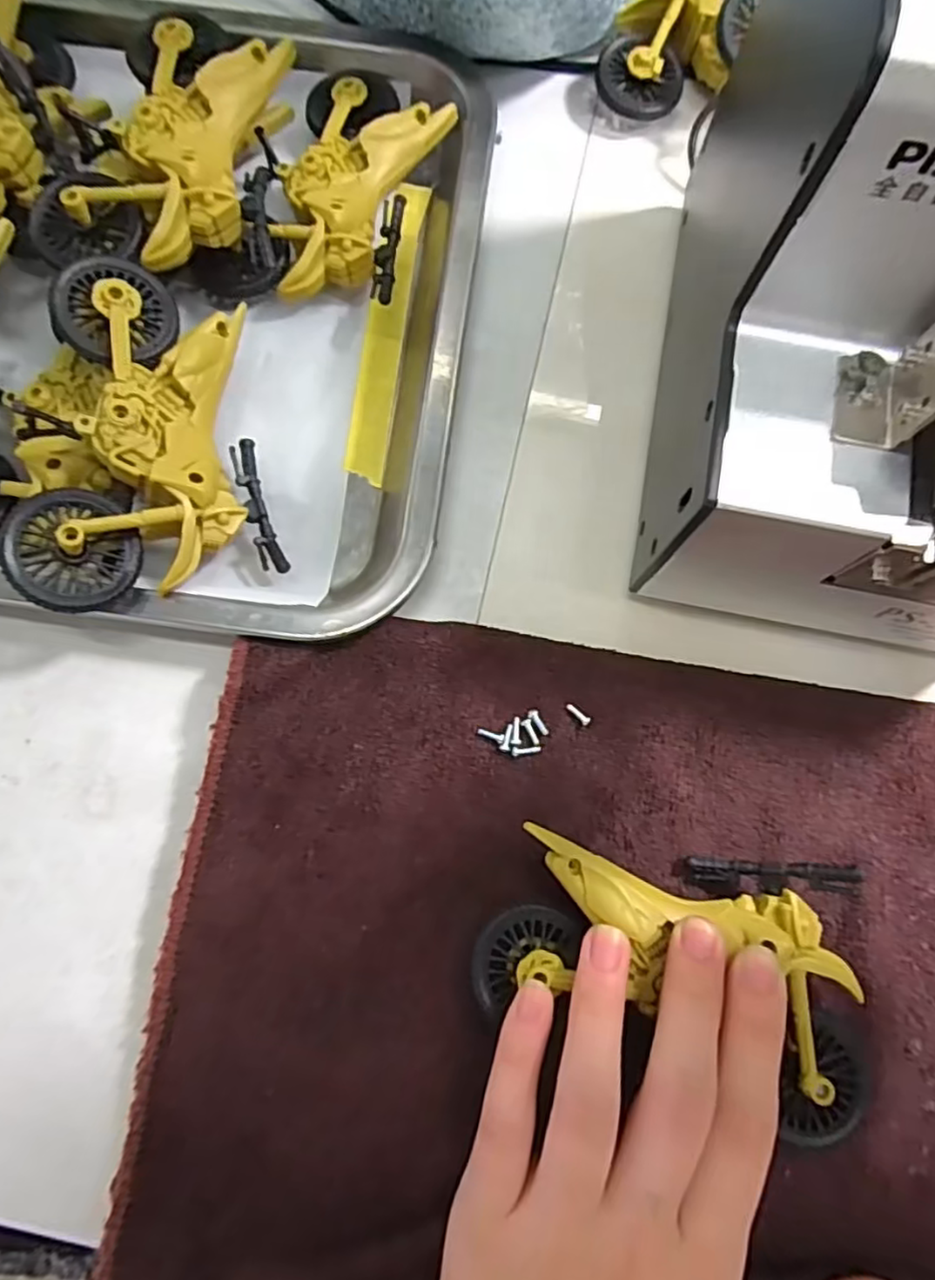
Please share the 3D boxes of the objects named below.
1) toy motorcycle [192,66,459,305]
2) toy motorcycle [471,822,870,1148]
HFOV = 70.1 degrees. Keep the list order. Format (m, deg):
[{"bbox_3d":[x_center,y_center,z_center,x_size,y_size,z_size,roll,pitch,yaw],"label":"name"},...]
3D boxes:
[{"bbox_3d":[-0.052,-0.179,0.262,0.072,0.037,0.108,19,77,4],"label":"toy motorcycle"},{"bbox_3d":[0.065,0.097,0.201,0.118,0.024,0.074,14,77,3],"label":"toy motorcycle"}]

